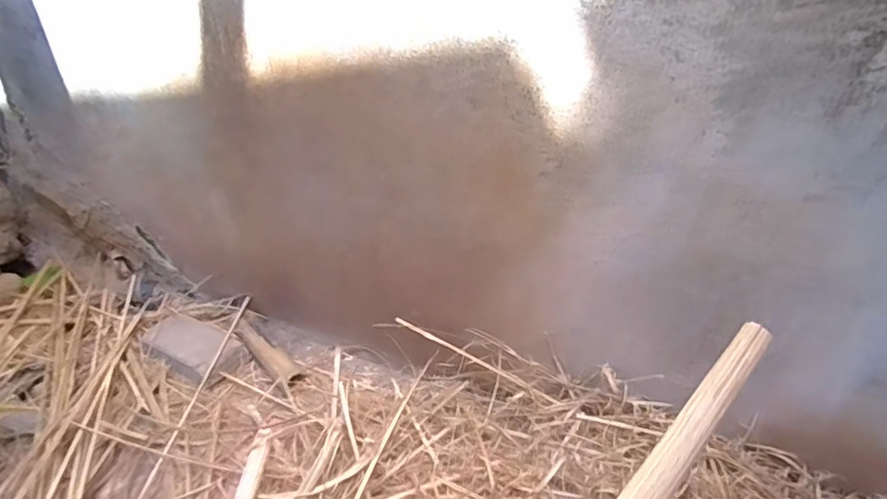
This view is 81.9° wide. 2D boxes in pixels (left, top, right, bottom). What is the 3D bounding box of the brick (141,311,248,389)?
[{"bbox_3d":[-0.559,0.215,1.140,0.223,0.046,0.118,18,43,22],"label":"brick"}]

